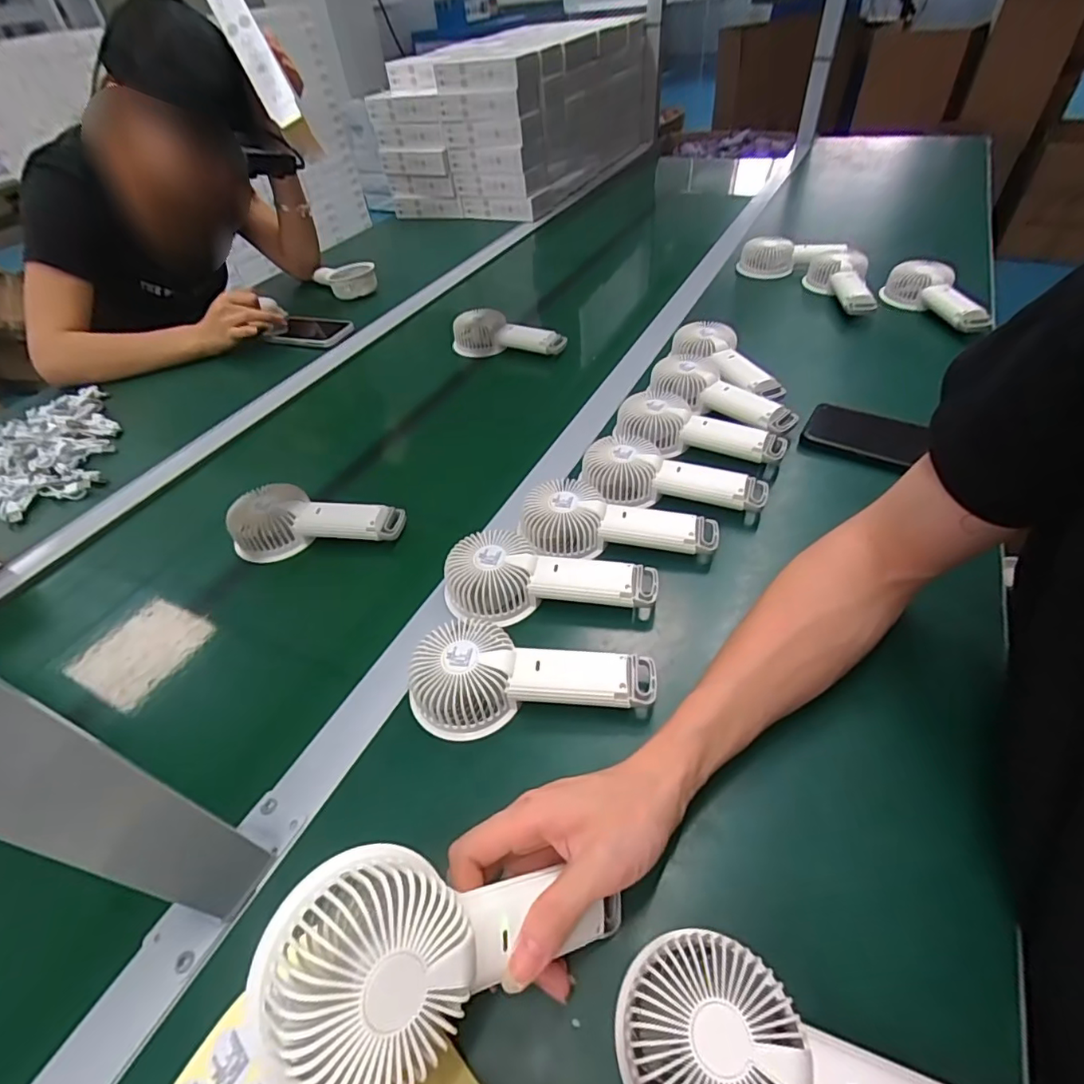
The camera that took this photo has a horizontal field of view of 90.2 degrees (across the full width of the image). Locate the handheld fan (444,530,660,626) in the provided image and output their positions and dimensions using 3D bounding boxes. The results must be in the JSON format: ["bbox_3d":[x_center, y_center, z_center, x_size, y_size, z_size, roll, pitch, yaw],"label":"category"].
[{"bbox_3d":[0.007,0.027,0.466,0.178,0.042,0.078,-3,46,3],"label":"handheld fan"}]

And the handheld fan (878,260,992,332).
[{"bbox_3d":[0.550,-0.338,0.750,0.060,0.045,0.174,-10,46,-3],"label":"handheld fan"}]

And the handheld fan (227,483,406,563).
[{"bbox_3d":[-0.229,-0.023,0.548,0.174,0.044,0.063,-4,46,3],"label":"handheld fan"}]

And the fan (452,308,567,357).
[{"bbox_3d":[-0.048,-0.311,0.810,0.175,0.047,0.061,8,48,14],"label":"fan"}]

